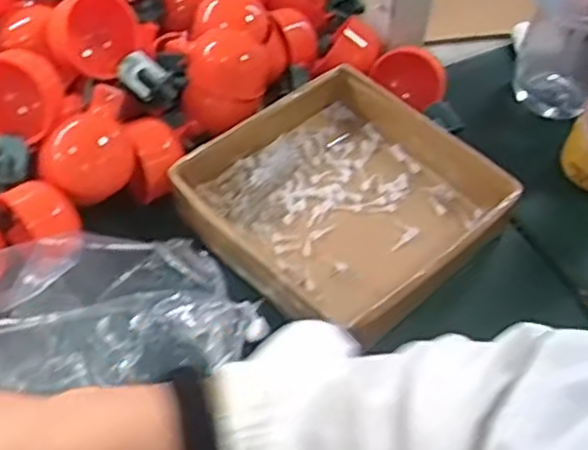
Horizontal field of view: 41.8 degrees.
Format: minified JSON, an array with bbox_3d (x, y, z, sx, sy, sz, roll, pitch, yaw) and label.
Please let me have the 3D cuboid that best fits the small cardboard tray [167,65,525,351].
[{"bbox_3d":[0.035,-0.021,0.576,0.194,0.044,0.205,-33,59,-28],"label":"small cardboard tray"}]

